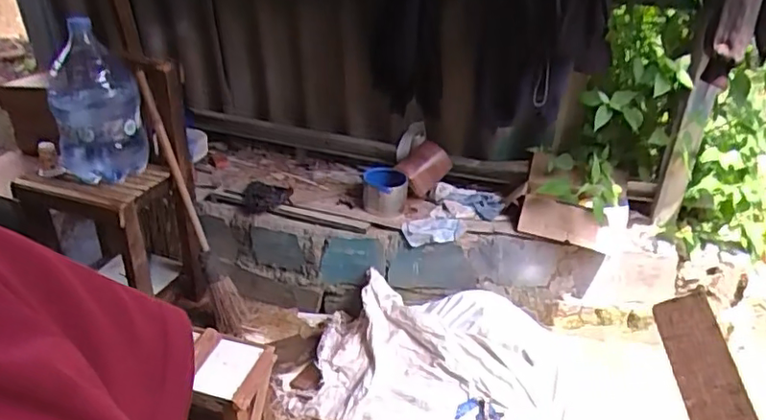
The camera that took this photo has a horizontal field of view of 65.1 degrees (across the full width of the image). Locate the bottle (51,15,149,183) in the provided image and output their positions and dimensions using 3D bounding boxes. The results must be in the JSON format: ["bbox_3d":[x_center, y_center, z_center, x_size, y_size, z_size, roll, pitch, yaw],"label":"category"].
[{"bbox_3d":[-0.853,-0.308,1.770,0.246,0.421,0.214,-17,36,-27],"label":"bottle"}]

